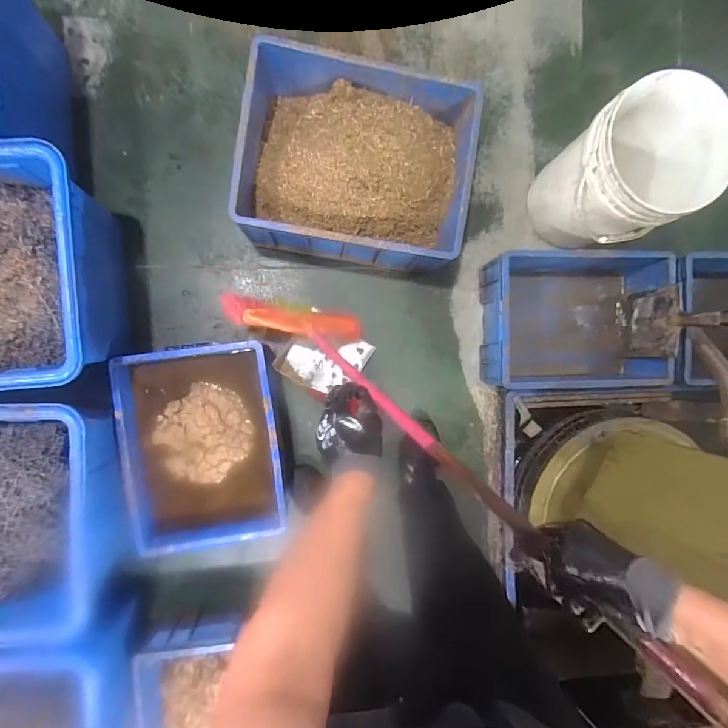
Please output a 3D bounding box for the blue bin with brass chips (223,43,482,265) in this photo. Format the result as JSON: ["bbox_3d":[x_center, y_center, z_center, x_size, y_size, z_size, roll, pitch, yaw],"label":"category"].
[{"bbox_3d":[-0.020,-0.490,1.043,0.529,0.272,0.409,9,91,-5],"label":"blue bin with brass chips"}]

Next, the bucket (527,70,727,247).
[{"bbox_3d":[0.627,-0.462,1.046,0.277,0.372,0.303,-28,94,-4],"label":"bucket"}]

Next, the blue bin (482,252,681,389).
[{"bbox_3d":[0.586,-0.115,1.172,0.498,0.156,0.395,0,92,-5],"label":"blue bin"}]

